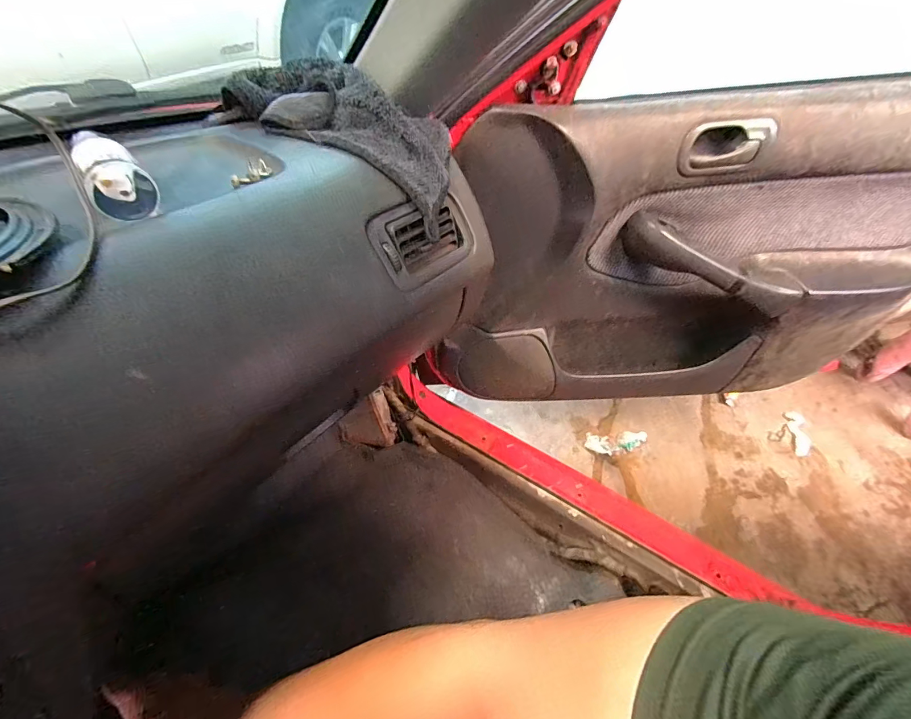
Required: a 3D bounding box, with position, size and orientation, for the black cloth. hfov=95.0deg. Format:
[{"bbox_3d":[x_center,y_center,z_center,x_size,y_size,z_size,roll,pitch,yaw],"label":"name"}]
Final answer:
[{"bbox_3d":[-0.103,-0.241,0.428,0.264,0.077,0.101,30,46,4],"label":"black cloth"}]

